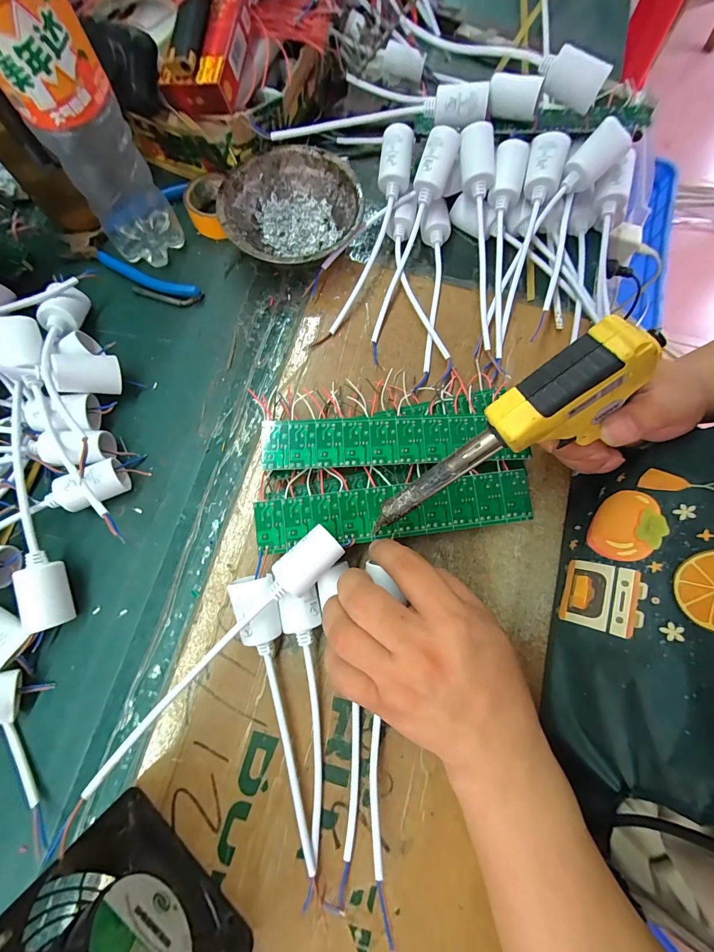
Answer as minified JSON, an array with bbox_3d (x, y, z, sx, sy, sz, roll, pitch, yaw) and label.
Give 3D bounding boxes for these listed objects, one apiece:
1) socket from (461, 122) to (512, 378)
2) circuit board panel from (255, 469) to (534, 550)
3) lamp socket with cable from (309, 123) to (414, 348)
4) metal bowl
[{"bbox_3d":[0.115,-0.195,0.340,0.035,0.051,0.208,-4,95,-2],"label":"socket"},{"bbox_3d":[0.029,0.026,0.274,0.201,0.004,0.039,-7,84,-4],"label":"circuit board panel"},{"bbox_3d":[0.009,-0.207,0.339,0.030,0.038,0.195,20,98,4],"label":"lamp socket with cable"},{"bbox_3d":[-0.059,-0.238,0.347,0.121,0.041,0.124,0,76,-1],"label":"metal bowl"}]

